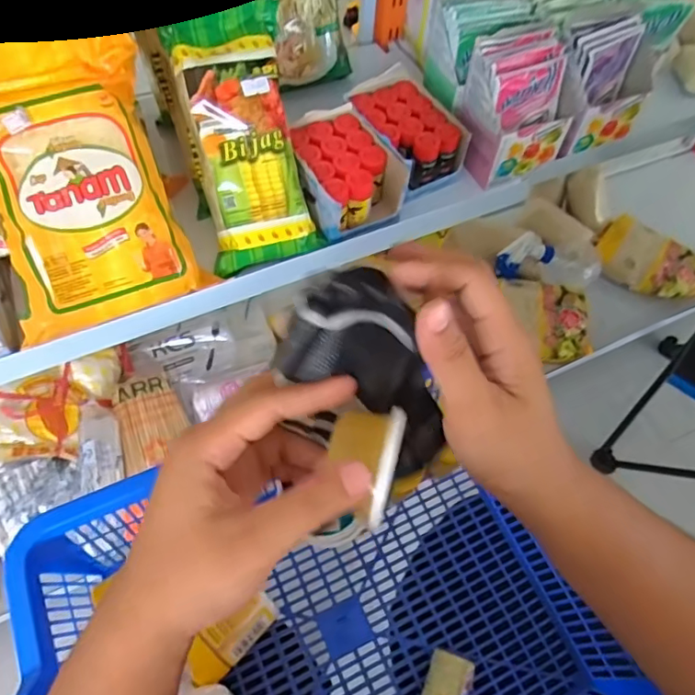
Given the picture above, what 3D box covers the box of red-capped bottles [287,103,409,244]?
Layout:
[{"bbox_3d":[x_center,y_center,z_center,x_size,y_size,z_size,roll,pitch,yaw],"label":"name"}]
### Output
[{"bbox_3d":[-0.007,-0.159,0.510,0.087,0.060,0.110,-28,64,-19],"label":"box of red-capped bottles"}]

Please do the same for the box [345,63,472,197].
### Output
[{"bbox_3d":[0.057,-0.211,0.537,0.077,0.049,0.112,-30,64,-20],"label":"box"}]

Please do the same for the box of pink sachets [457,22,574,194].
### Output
[{"bbox_3d":[0.163,-0.226,0.519,0.089,0.106,0.071,-15,60,-13],"label":"box of pink sachets"}]

